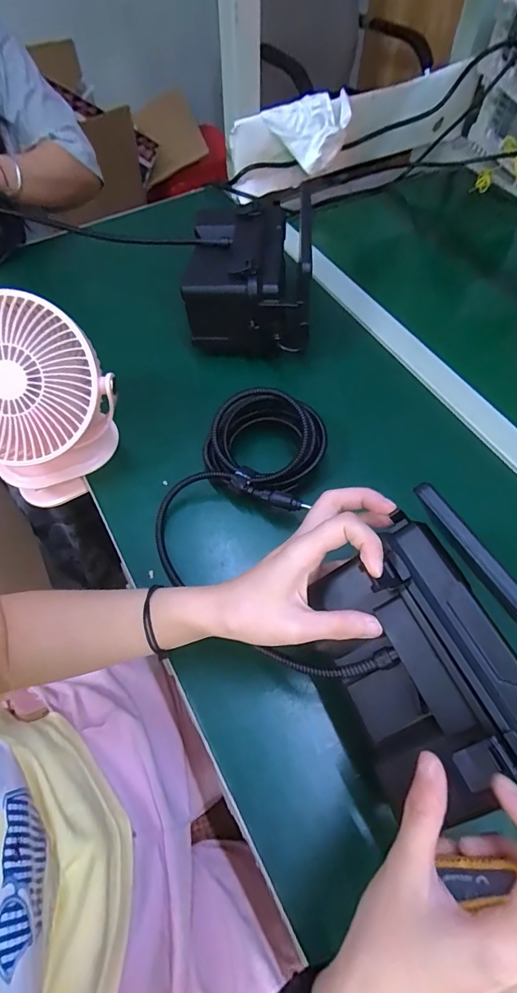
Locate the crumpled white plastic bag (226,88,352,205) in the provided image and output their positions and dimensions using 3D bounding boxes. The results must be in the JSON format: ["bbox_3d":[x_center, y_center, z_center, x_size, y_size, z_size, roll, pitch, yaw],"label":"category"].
[{"bbox_3d":[0.048,-0.566,0.731,0.193,0.125,0.030,-11,60,-6],"label":"crumpled white plastic bag"}]

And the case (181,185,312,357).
[{"bbox_3d":[-0.011,-0.275,0.554,0.142,0.106,0.183,2,60,2],"label":"case"}]

